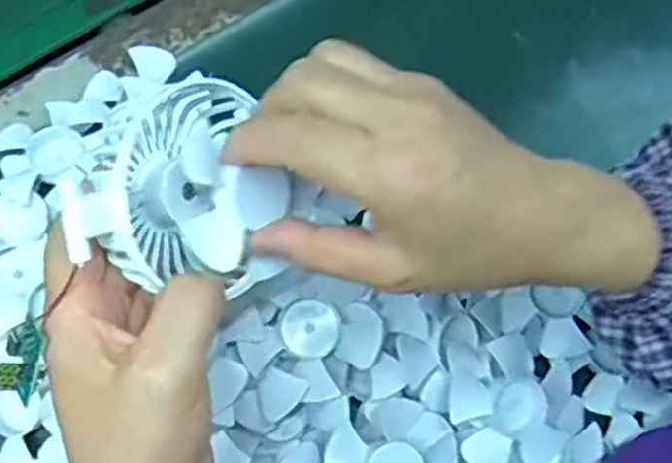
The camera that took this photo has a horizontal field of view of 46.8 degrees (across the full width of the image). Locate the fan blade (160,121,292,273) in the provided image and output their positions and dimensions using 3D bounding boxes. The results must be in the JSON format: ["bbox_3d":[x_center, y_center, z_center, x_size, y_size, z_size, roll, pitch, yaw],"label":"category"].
[{"bbox_3d":[-0.048,-0.014,0.315,0.045,0.017,0.046,36,81,7],"label":"fan blade"}]

